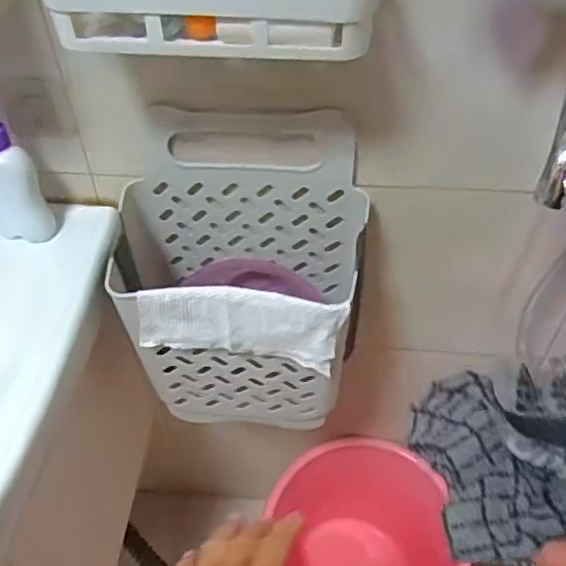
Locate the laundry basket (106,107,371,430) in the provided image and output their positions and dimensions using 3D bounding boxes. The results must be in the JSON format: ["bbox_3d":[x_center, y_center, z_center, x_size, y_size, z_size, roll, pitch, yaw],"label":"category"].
[{"bbox_3d":[-0.052,0.007,0.693,0.285,0.361,0.162,4,45,2],"label":"laundry basket"}]

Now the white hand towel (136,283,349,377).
[{"bbox_3d":[-0.042,0.044,0.598,0.197,0.088,0.023,6,45,4],"label":"white hand towel"}]

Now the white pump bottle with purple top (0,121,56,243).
[{"bbox_3d":[-0.296,-0.120,0.633,0.062,0.170,0.044,25,50,22],"label":"white pump bottle with purple top"}]

